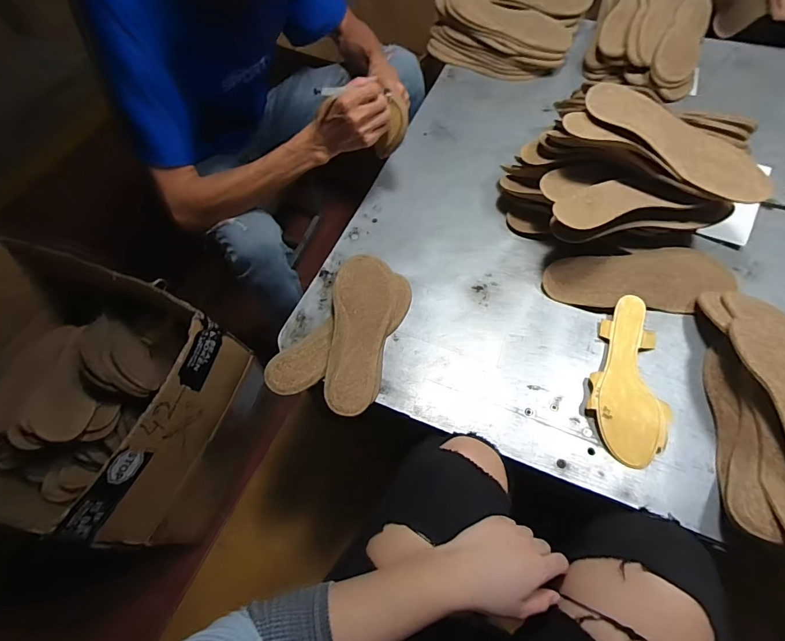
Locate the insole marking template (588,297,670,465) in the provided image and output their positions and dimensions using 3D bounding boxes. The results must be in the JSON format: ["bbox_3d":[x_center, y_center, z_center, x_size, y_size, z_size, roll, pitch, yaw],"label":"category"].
[{"bbox_3d":[0.311,0.072,0.538,0.089,0.025,0.223,14,64,10],"label":"insole marking template"}]

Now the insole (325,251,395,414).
[{"bbox_3d":[-0.043,0.009,0.578,0.085,0.019,0.250,6,62,-10],"label":"insole"}]

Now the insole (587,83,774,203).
[{"bbox_3d":[0.384,-0.242,0.552,0.260,0.020,0.078,35,70,4],"label":"insole"}]

